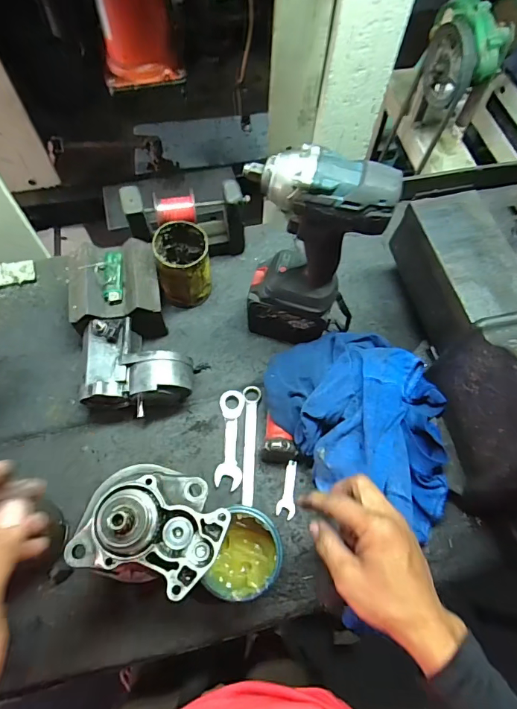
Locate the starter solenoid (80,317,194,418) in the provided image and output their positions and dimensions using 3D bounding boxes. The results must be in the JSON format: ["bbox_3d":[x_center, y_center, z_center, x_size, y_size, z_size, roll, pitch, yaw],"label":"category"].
[{"bbox_3d":[-0.161,0.021,0.556,0.146,0.086,0.110,2,67,-1],"label":"starter solenoid"}]

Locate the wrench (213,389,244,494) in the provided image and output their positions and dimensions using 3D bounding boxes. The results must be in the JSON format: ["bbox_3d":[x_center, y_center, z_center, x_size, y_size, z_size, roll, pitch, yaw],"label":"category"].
[{"bbox_3d":[-0.038,0.115,0.567,0.034,0.012,0.130,3,67,-1],"label":"wrench"}]

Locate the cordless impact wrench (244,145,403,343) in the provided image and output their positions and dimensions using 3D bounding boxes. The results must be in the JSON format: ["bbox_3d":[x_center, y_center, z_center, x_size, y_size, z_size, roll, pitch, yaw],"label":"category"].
[{"bbox_3d":[0.060,-0.105,0.508,0.149,0.291,0.072,14,67,4],"label":"cordless impact wrench"}]

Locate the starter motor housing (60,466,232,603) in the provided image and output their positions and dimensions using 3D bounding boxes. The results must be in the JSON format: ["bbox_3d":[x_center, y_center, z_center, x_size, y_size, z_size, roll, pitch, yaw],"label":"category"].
[{"bbox_3d":[-0.099,0.150,0.370,0.134,0.086,0.101,15,67,4],"label":"starter motor housing"}]

